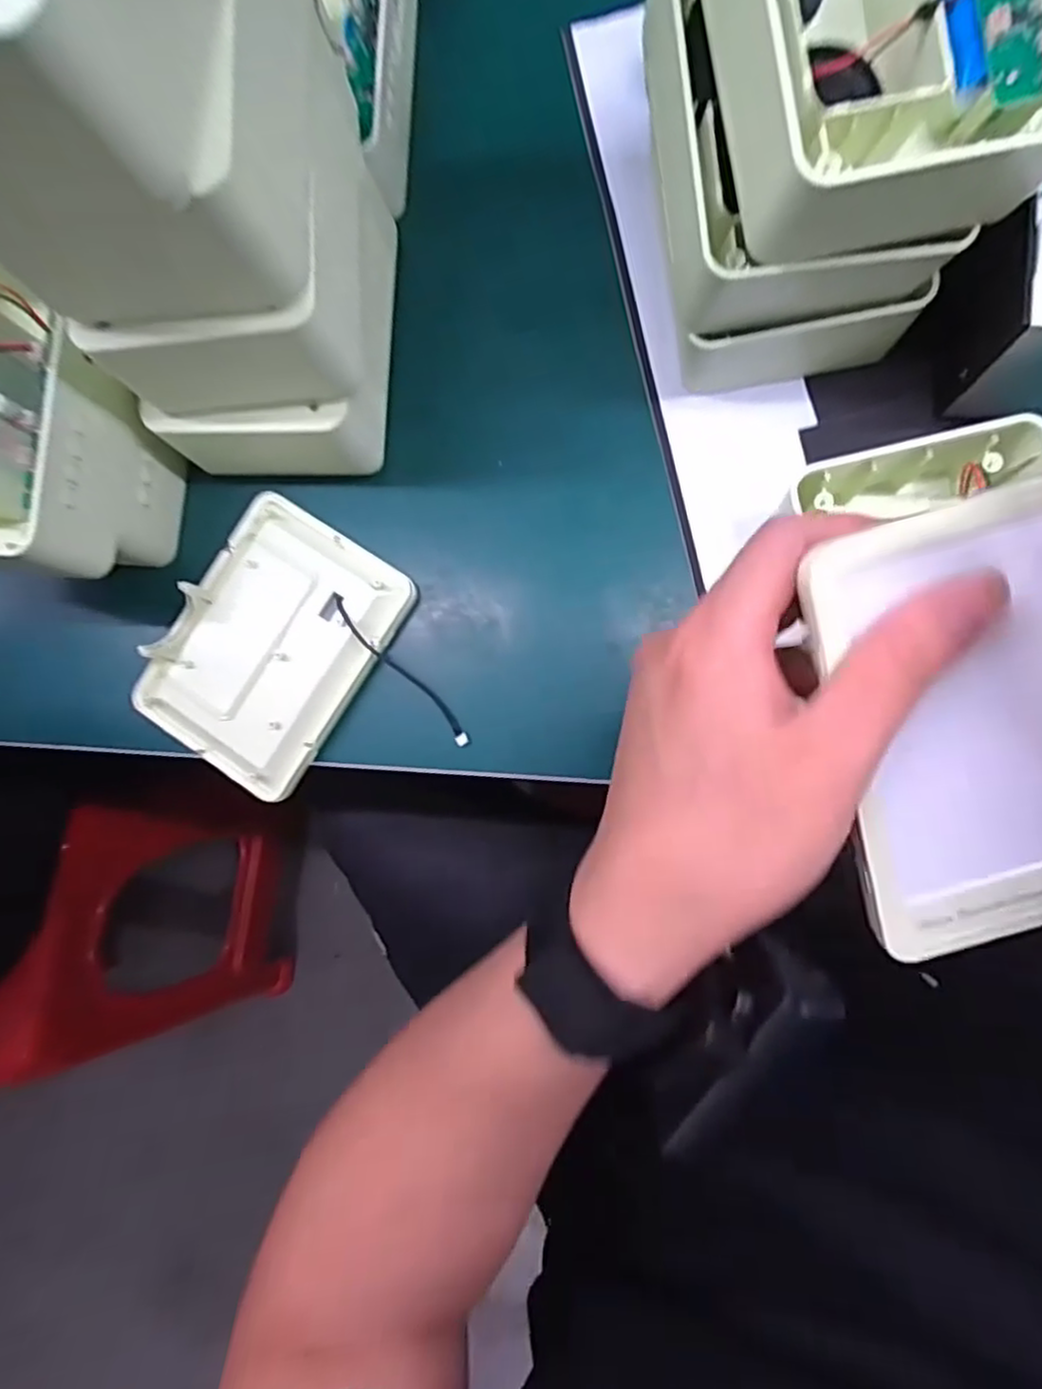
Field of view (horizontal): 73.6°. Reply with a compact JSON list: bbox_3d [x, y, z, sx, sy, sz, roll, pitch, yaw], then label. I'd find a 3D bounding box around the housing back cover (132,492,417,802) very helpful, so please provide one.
[{"bbox_3d":[-0.129,-0.025,0.360,0.098,0.019,0.134,32,90,9],"label":"housing back cover"}]

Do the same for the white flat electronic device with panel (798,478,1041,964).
[{"bbox_3d":[0.143,0.010,0.199,0.100,0.006,0.134,-16,107,6],"label":"white flat electronic device with panel"}]

